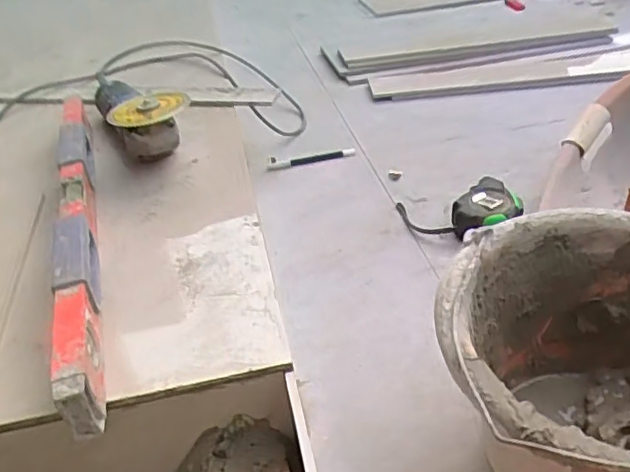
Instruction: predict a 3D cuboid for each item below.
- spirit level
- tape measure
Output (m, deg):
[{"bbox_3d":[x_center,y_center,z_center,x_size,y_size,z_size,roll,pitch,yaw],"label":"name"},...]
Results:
[{"bbox_3d":[-0.253,-0.028,0.651,0.032,0.055,0.572,-14,38,-11],"label":"spirit level"},{"bbox_3d":[0.217,-0.034,0.784,0.087,0.044,0.097,-5,35,3],"label":"tape measure"}]

